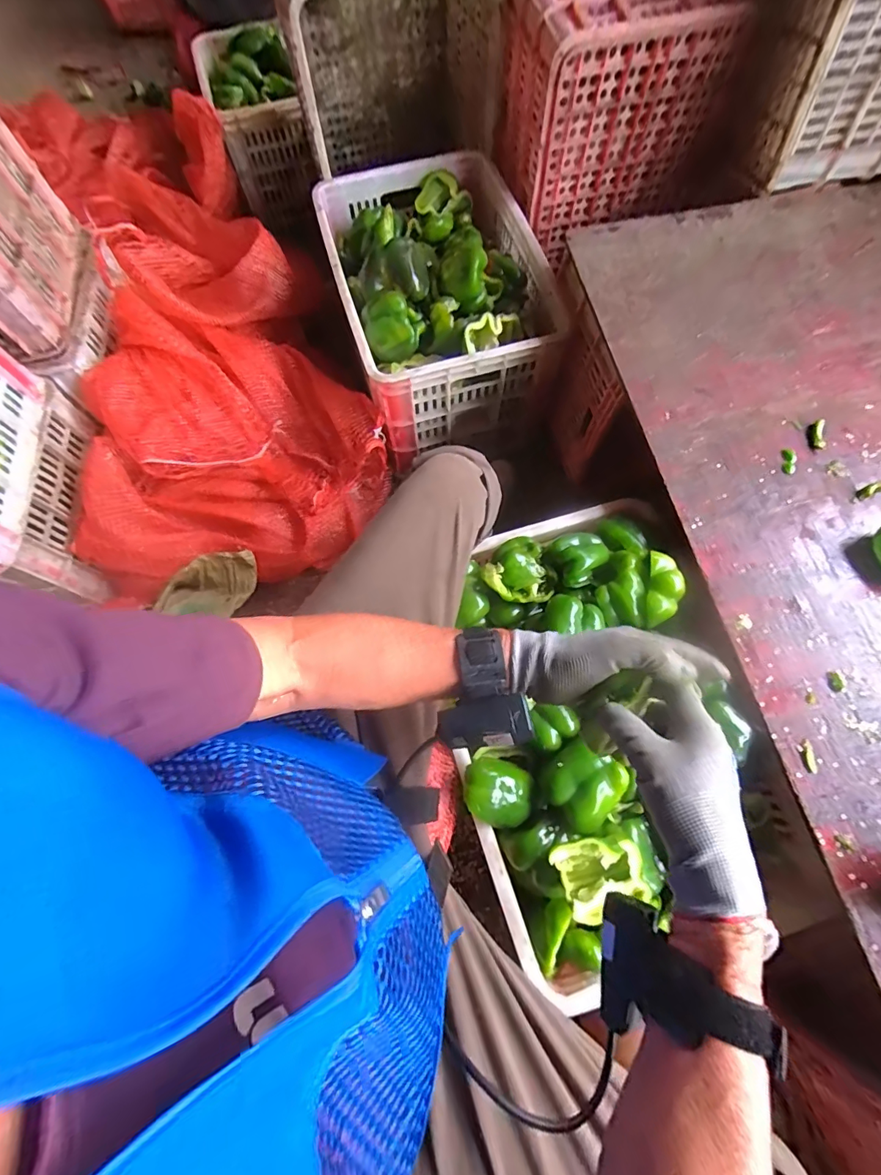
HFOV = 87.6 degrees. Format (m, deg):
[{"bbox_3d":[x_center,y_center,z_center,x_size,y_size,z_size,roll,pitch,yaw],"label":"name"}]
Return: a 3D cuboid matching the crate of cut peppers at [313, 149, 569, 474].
[{"bbox_3d":[-0.016,-0.596,0.919,0.359,0.221,0.584,-17,71,-1],"label":"crate of cut peppers"}]

